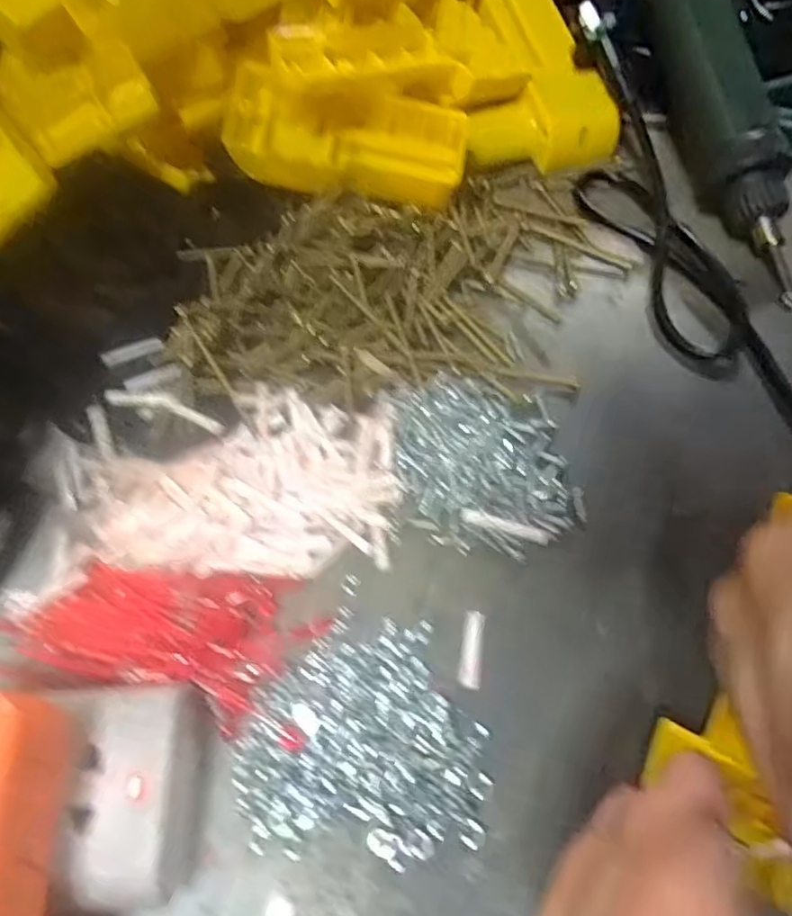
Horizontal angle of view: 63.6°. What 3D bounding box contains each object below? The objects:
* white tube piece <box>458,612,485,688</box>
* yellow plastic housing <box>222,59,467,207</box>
[{"bbox_3d":[0.028,0.071,0.237,0.008,0.004,0.028,6,59,7],"label":"white tube piece"},{"bbox_3d":[-0.025,-0.160,0.323,0.119,0.039,0.053,7,58,-7],"label":"yellow plastic housing"}]

